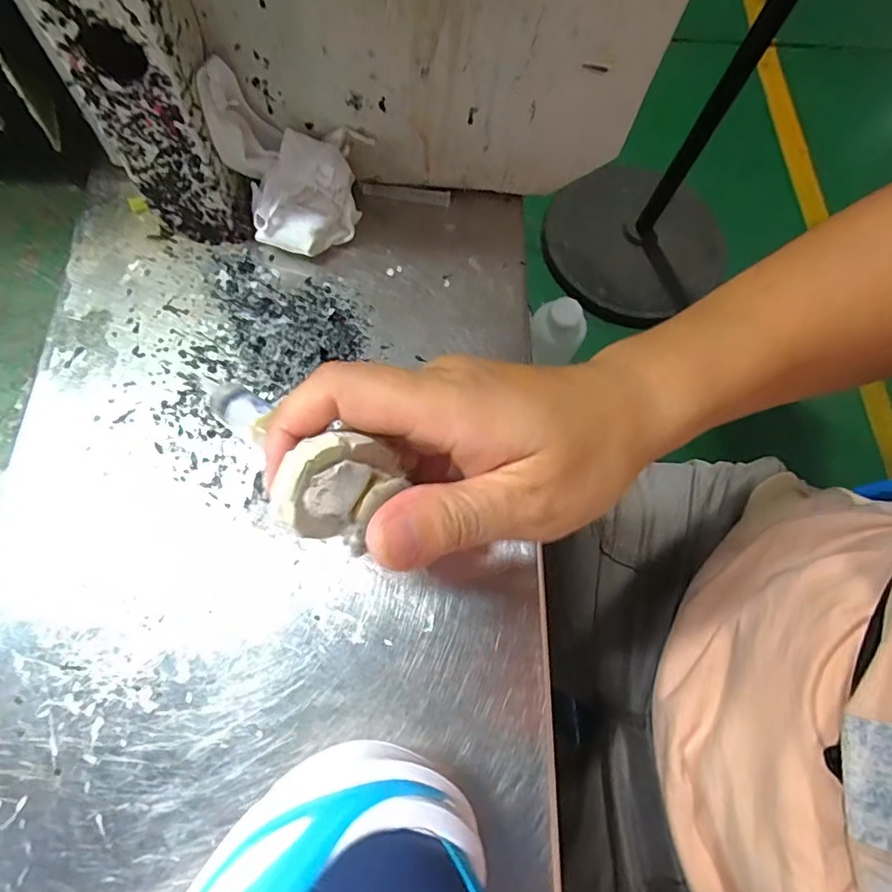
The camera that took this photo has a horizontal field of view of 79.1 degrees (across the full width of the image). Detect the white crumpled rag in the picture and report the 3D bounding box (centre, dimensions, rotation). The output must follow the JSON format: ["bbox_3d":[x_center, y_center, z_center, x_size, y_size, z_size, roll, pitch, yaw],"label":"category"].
[{"bbox_3d":[-0.074,-0.132,0.257,0.062,0.073,0.052,2,71,-5],"label":"white crumpled rag"}]

